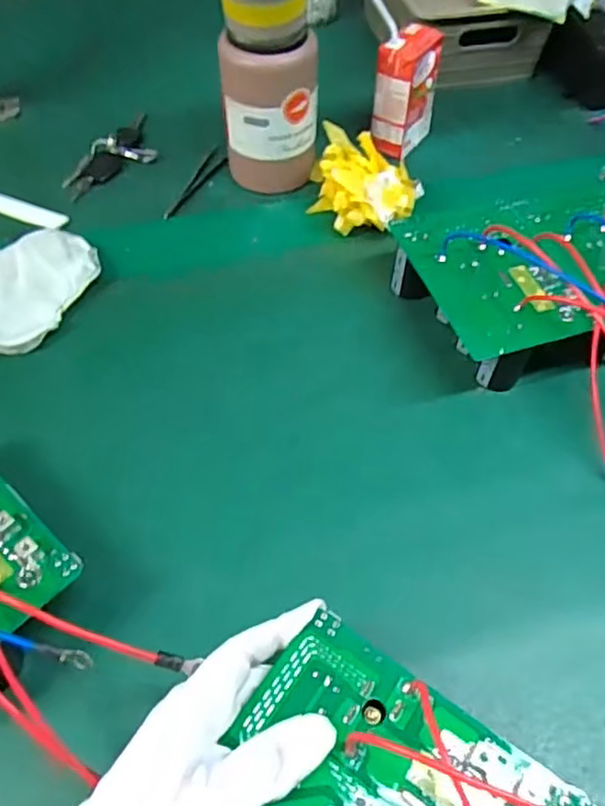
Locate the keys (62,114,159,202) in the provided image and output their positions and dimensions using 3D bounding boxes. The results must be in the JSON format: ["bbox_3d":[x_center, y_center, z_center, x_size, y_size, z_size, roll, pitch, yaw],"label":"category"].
[{"bbox_3d":[-0.197,-0.265,0.671,0.055,0.018,0.132,30,60,20],"label":"keys"}]

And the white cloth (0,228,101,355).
[{"bbox_3d":[-0.236,-0.098,0.543,0.084,0.025,0.133,20,57,14],"label":"white cloth"}]

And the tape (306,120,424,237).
[{"bbox_3d":[0.057,-0.210,0.604,0.117,0.062,0.101,13,56,10],"label":"tape"}]

